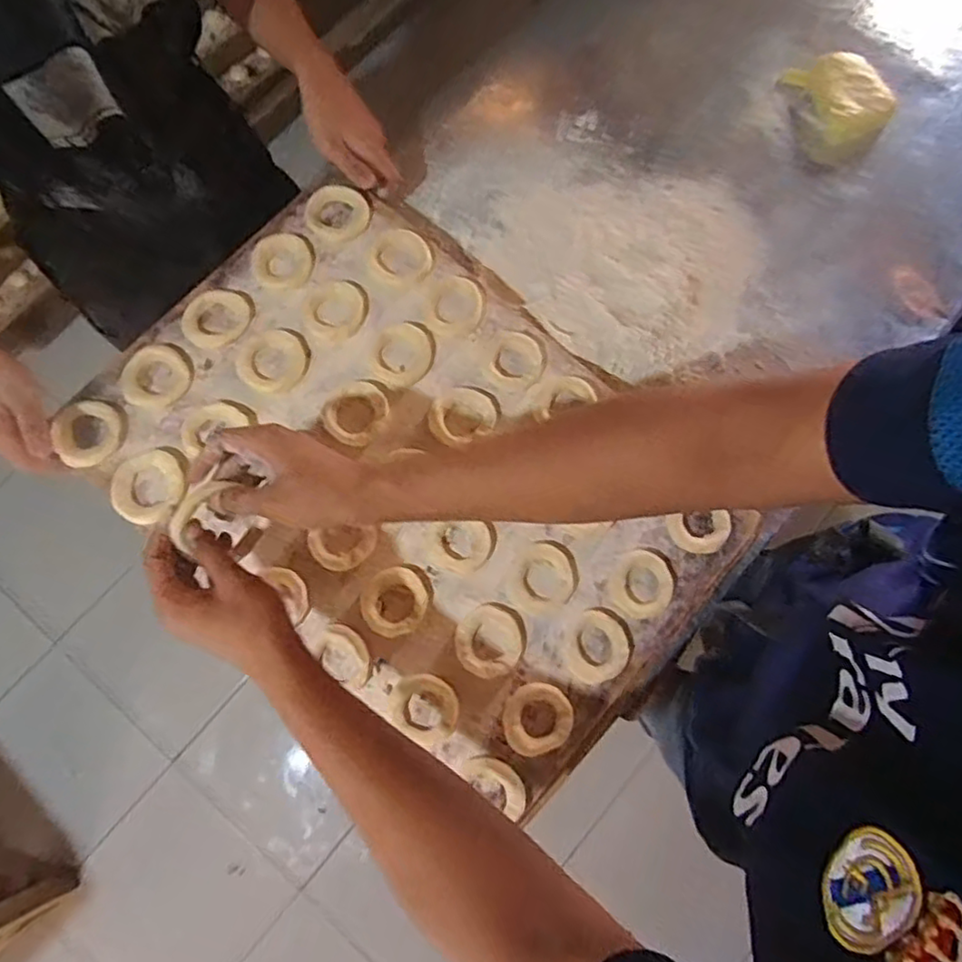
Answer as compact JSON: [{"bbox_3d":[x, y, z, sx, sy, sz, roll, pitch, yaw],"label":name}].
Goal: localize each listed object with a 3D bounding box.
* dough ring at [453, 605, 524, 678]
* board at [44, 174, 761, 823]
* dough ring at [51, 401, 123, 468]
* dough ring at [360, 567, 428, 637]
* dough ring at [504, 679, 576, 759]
[{"bbox_3d":[0.008,0.150,0.619,0.062,0.014,0.062,0,76,1],"label":"dough ring"},{"bbox_3d":[-0.066,-0.019,0.668,0.597,0.032,0.421,40,80,10],"label":"board"},{"bbox_3d":[-0.393,-0.047,0.660,0.067,0.009,0.068,0,76,1],"label":"dough ring"},{"bbox_3d":[-0.082,0.114,0.629,0.060,0.011,0.063,0,76,1],"label":"dough ring"},{"bbox_3d":[0.050,0.215,0.602,0.064,0.010,0.059,0,76,1],"label":"dough ring"}]

